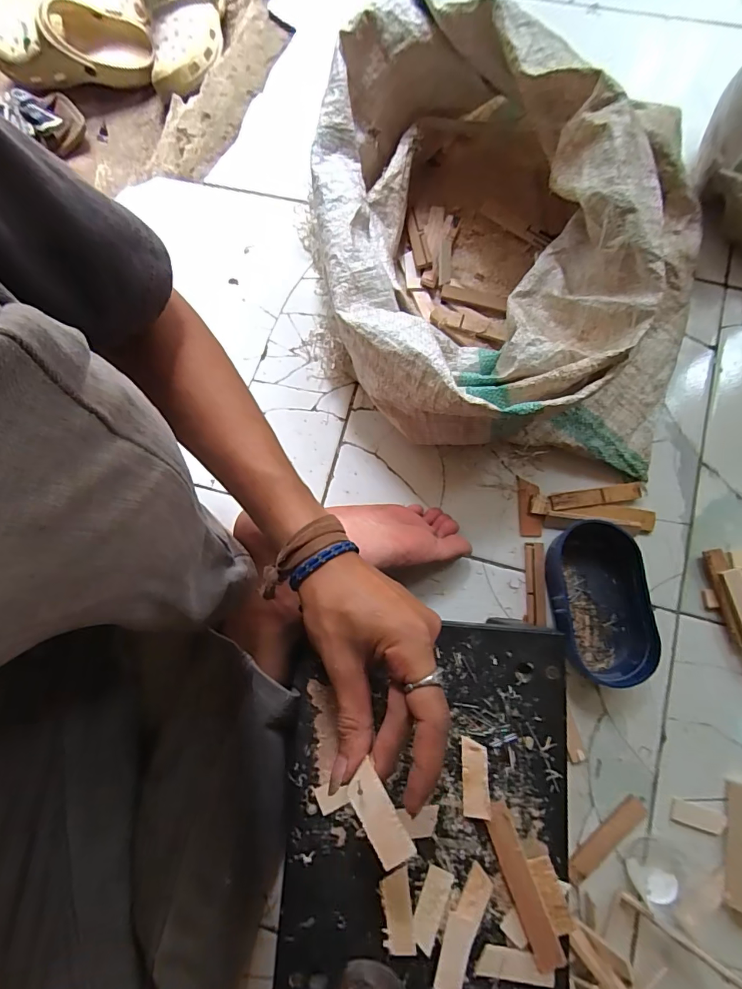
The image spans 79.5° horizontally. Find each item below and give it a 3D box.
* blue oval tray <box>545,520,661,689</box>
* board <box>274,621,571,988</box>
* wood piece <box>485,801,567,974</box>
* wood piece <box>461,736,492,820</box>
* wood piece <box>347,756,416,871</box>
[{"bbox_3d":[0.233,0.108,0.455,0.106,0.038,0.157,-4,79,2],"label":"blue oval tray"},{"bbox_3d":[0.040,0.236,0.320,0.202,0.019,0.272,3,79,2],"label":"board"},{"bbox_3d":[0.105,0.270,0.310,0.020,0.008,0.099,-25,75,16],"label":"wood piece"},{"bbox_3d":[0.076,0.206,0.323,0.019,0.004,0.049,-4,71,19],"label":"wood piece"},{"bbox_3d":[0.004,0.173,0.239,0.019,0.005,0.048,-29,76,-5],"label":"wood piece"}]

